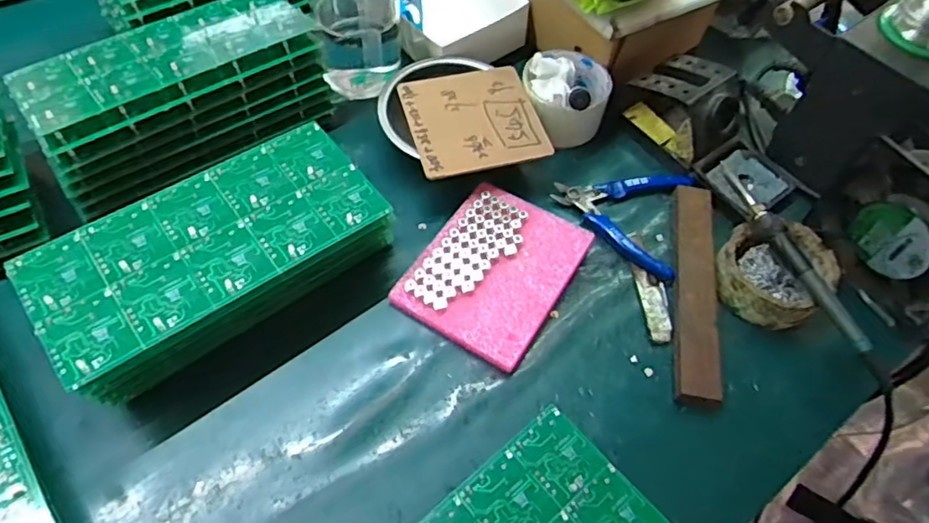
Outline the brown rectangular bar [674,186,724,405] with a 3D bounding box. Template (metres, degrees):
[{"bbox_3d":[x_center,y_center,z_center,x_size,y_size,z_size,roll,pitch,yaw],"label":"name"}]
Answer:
[{"bbox_3d":[0.183,0.019,0.472,0.034,0.022,0.191,10,58,3],"label":"brown rectangular bar"}]

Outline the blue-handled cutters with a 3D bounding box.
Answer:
[{"bbox_3d":[0.153,-0.050,0.518,0.120,0.012,0.100,41,64,20],"label":"blue-handled cutters"}]

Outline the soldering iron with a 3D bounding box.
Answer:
[{"bbox_3d":[0.248,0.002,0.445,0.017,0.023,0.195,-18,61,-14],"label":"soldering iron"}]

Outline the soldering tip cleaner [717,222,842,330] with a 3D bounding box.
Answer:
[{"bbox_3d":[0.242,0.011,0.464,0.083,0.035,0.079,7,58,0],"label":"soldering tip cleaner"}]

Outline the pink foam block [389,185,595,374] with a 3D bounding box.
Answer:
[{"bbox_3d":[0.024,0.006,0.473,0.109,0.016,0.137,29,60,14],"label":"pink foam block"}]

